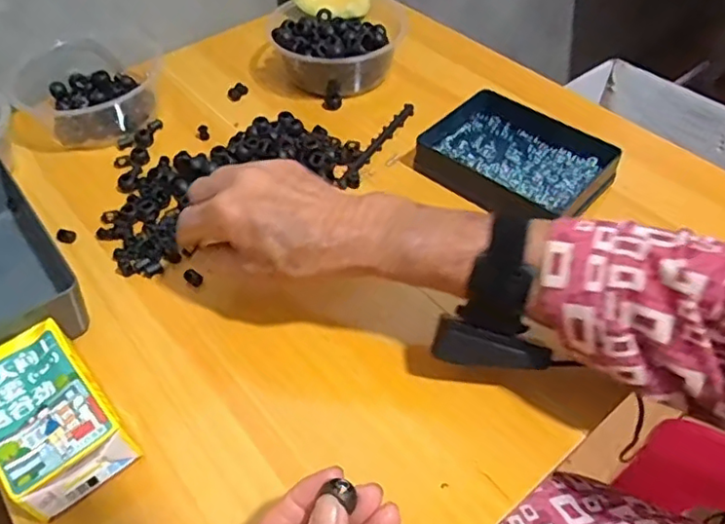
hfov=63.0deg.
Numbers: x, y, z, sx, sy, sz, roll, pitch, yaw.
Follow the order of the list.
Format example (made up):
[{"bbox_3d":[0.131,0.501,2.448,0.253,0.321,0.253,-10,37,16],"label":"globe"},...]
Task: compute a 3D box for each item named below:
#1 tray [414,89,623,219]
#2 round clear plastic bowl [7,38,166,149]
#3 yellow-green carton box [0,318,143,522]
[{"bbox_3d":[0.132,-0.092,0.525,0.154,0.031,0.110,37,59,28],"label":"tray"},{"bbox_3d":[-0.270,-0.173,0.595,0.145,0.050,0.130,-20,52,-15],"label":"round clear plastic bowl"},{"bbox_3d":[-0.193,0.094,0.363,0.063,0.044,0.104,-33,56,-25],"label":"yellow-green carton box"}]

